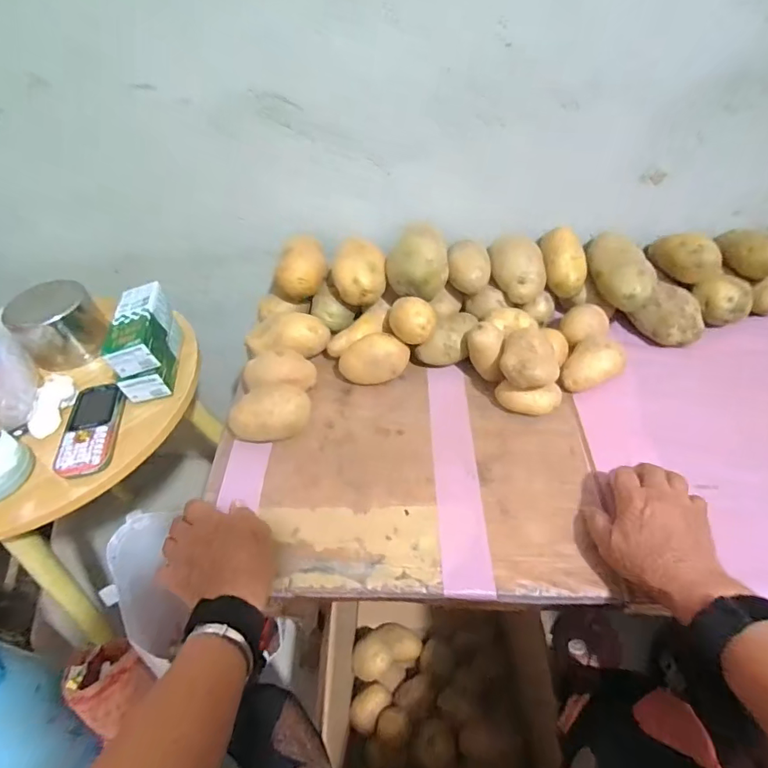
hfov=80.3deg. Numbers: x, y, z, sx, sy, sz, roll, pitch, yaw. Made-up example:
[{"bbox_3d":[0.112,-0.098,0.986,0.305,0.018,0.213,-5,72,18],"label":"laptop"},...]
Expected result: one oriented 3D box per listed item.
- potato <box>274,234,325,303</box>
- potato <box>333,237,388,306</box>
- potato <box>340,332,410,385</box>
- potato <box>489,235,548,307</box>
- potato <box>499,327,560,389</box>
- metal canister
[{"bbox_3d":[-0.114,-0.157,0.614,0.070,0.064,0.058,-13,48,-6],"label":"potato"},{"bbox_3d":[-0.032,-0.146,0.608,0.067,0.065,0.071,-6,48,0],"label":"potato"},{"bbox_3d":[-0.012,-0.028,0.569,0.083,0.059,0.043,-11,48,-4],"label":"potato"},{"bbox_3d":[0.173,-0.148,0.589,0.071,0.060,0.066,13,51,17],"label":"potato"},{"bbox_3d":[0.162,-0.023,0.505,0.061,0.054,0.064,12,50,16],"label":"potato"},{"bbox_3d":[-0.440,-0.080,0.622,0.098,0.080,0.090,-37,55,-25],"label":"metal canister"}]

